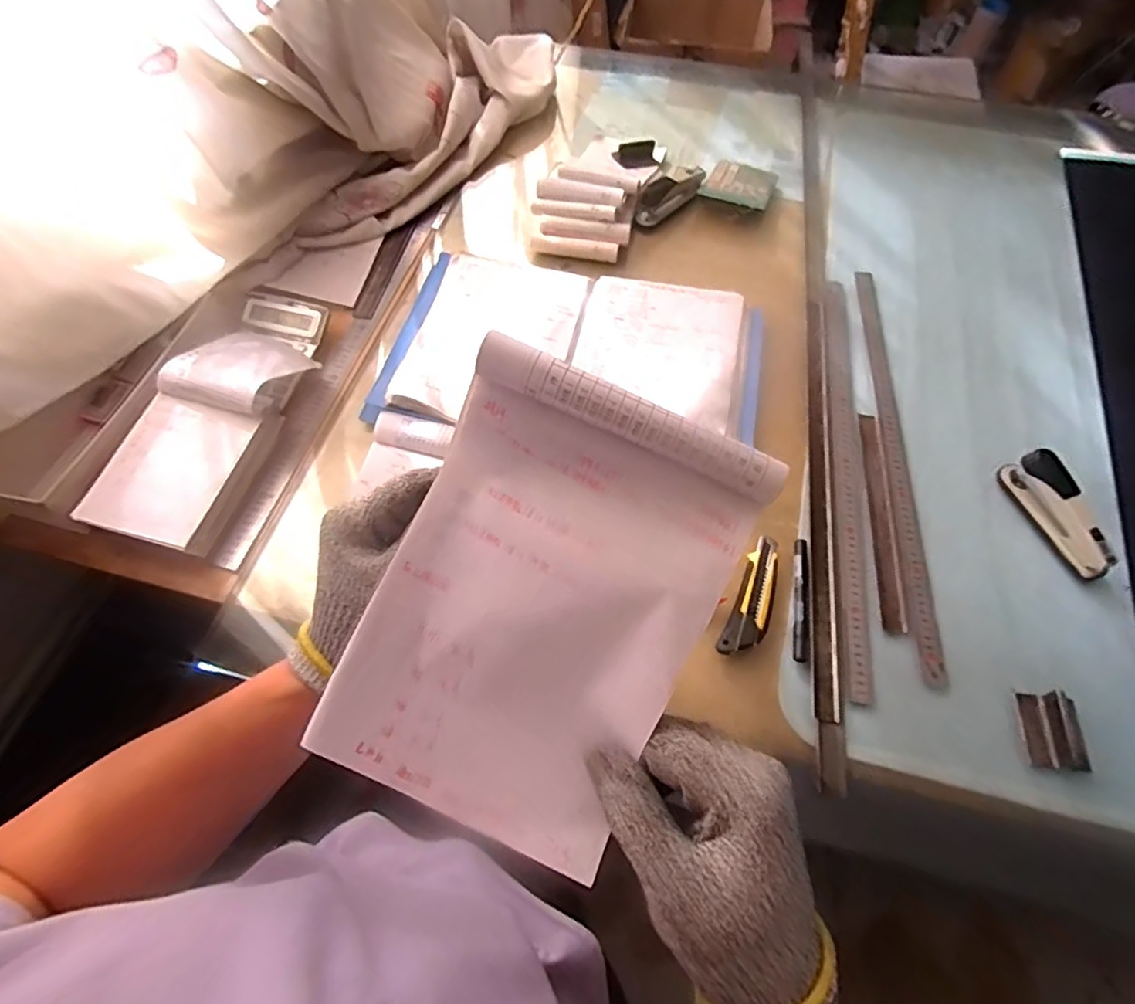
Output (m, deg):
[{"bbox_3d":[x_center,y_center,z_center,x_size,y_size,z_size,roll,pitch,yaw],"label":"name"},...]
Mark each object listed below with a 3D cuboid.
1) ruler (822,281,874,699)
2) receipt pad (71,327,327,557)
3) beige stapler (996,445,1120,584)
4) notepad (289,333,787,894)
[{"bbox_3d":[0.349,-0.056,0.769,0.033,0.004,0.597,10,62,1],"label":"ruler"},{"bbox_3d":[-0.437,-0.093,0.742,0.128,0.075,0.310,14,61,9],"label":"receipt pad"},{"bbox_3d":[0.562,0.008,0.697,0.039,0.060,0.155,-21,61,-10],"label":"beige stapler"},{"bbox_3d":[-0.012,0.044,0.254,0.129,0.029,0.187,25,88,9],"label":"notepad"}]

